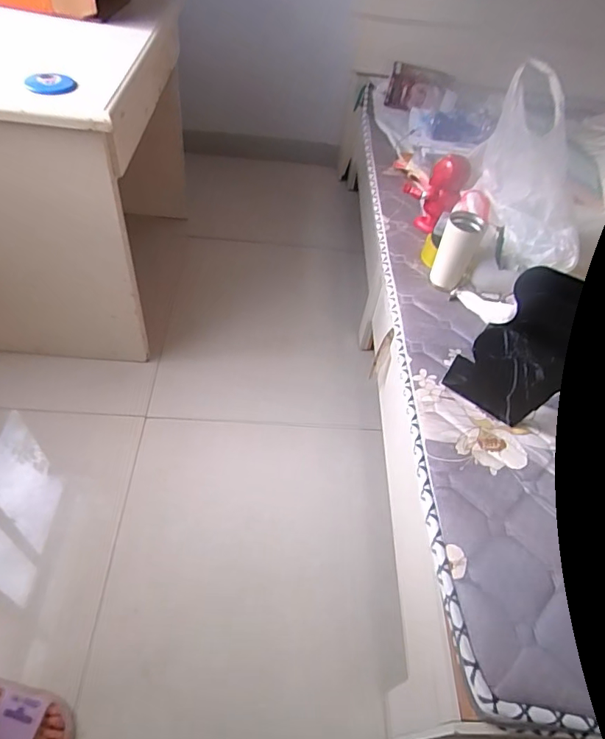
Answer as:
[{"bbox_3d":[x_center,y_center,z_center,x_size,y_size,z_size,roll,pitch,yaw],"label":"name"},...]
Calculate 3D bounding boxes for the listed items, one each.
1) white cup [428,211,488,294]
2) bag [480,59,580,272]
[{"bbox_3d":[0.355,-0.272,1.127,0.079,0.164,0.083,3,52,-4],"label":"white cup"},{"bbox_3d":[0.551,-0.449,1.136,0.224,0.201,0.439,-4,86,-9],"label":"bag"}]

